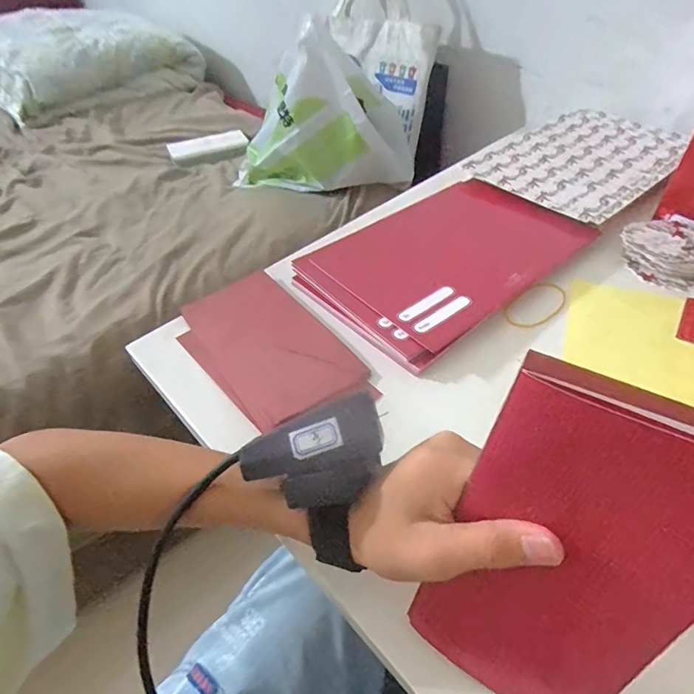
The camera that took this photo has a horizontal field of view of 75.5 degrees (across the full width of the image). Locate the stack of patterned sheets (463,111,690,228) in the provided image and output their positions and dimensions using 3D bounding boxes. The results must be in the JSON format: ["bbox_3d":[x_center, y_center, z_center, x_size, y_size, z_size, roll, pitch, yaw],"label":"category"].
[{"bbox_3d":[0.305,-0.243,0.573,0.281,0.011,0.185,-32,53,-25],"label":"stack of patterned sheets"}]

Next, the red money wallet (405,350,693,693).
[{"bbox_3d":[0.089,0.091,0.182,0.089,0.176,0.017,23,34,23],"label":"red money wallet"}]

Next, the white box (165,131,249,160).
[{"bbox_3d":[-0.308,-0.449,0.993,0.170,0.030,0.053,-26,50,-21],"label":"white box"}]

